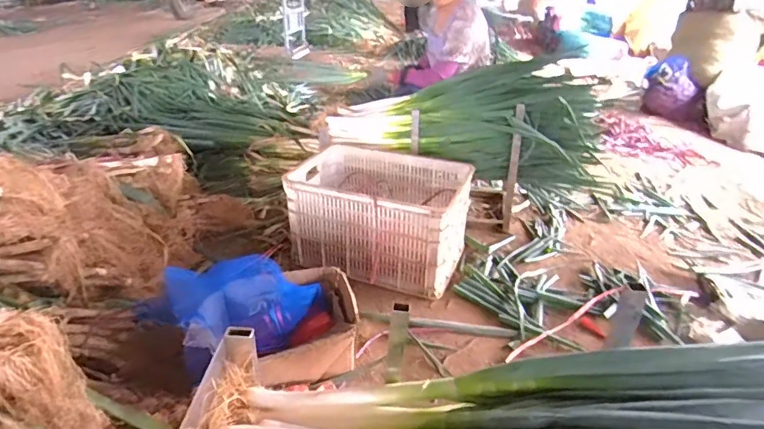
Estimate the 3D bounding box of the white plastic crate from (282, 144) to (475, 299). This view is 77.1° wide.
[{"bbox_3d":[-0.011,-0.009,1.619,0.576,0.284,0.457,6,29,11],"label":"white plastic crate"}]

